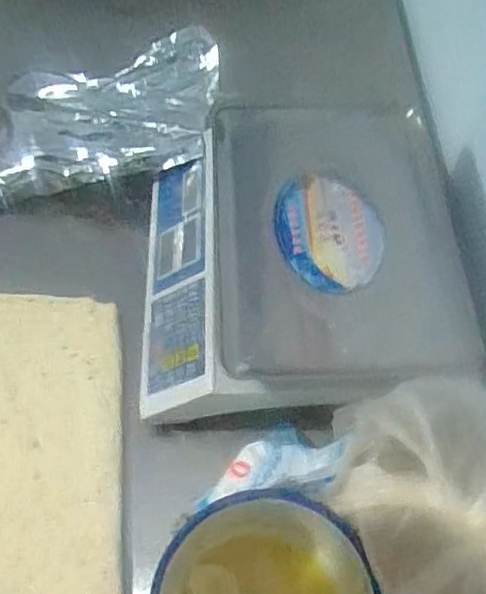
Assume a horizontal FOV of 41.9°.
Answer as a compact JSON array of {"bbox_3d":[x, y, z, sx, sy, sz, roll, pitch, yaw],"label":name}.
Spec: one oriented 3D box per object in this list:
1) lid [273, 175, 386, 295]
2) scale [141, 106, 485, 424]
[{"bbox_3d":[0.090,-0.070,0.649,0.109,0.008,0.148,-8,58,-5],"label":"lid"},{"bbox_3d":[0.060,-0.051,0.680,0.340,0.113,0.360,0,58,0],"label":"scale"}]

